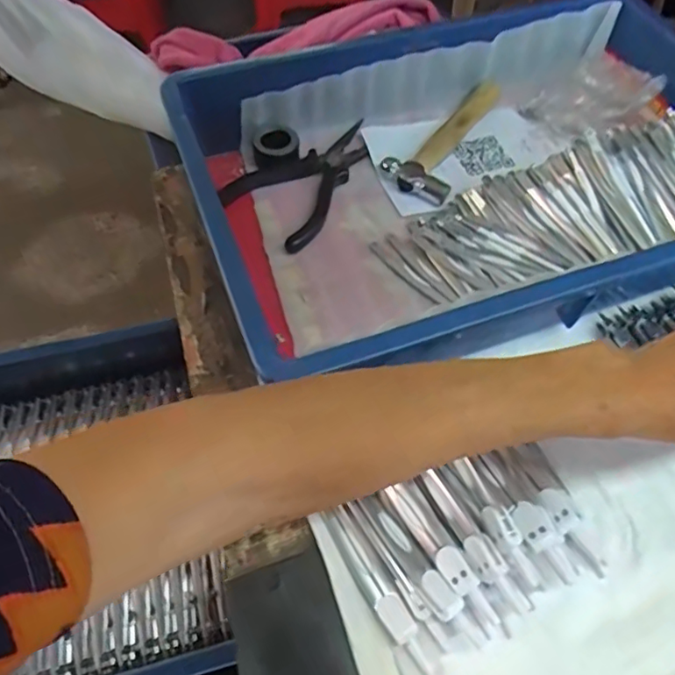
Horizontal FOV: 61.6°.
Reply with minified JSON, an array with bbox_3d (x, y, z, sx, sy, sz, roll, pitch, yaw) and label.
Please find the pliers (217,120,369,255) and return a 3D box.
[{"bbox_3d":[-0.020,-0.131,0.462,0.087,0.009,0.133,39,64,22],"label":"pliers"}]

